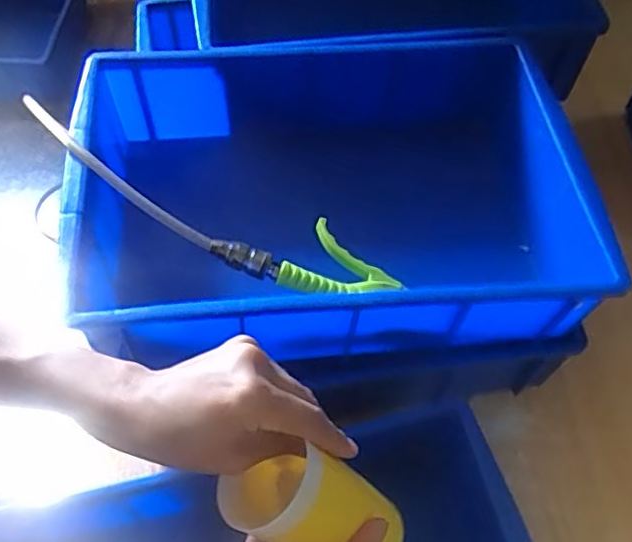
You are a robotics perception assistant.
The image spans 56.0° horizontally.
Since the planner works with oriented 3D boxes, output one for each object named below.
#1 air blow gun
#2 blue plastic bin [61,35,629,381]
[{"bbox_3d":[-0.085,-0.050,0.477,0.321,0.024,0.066,25,59,-5],"label":"air blow gun"},{"bbox_3d":[0.010,-0.053,0.543,0.399,0.178,0.283,-5,58,-5],"label":"blue plastic bin"}]

